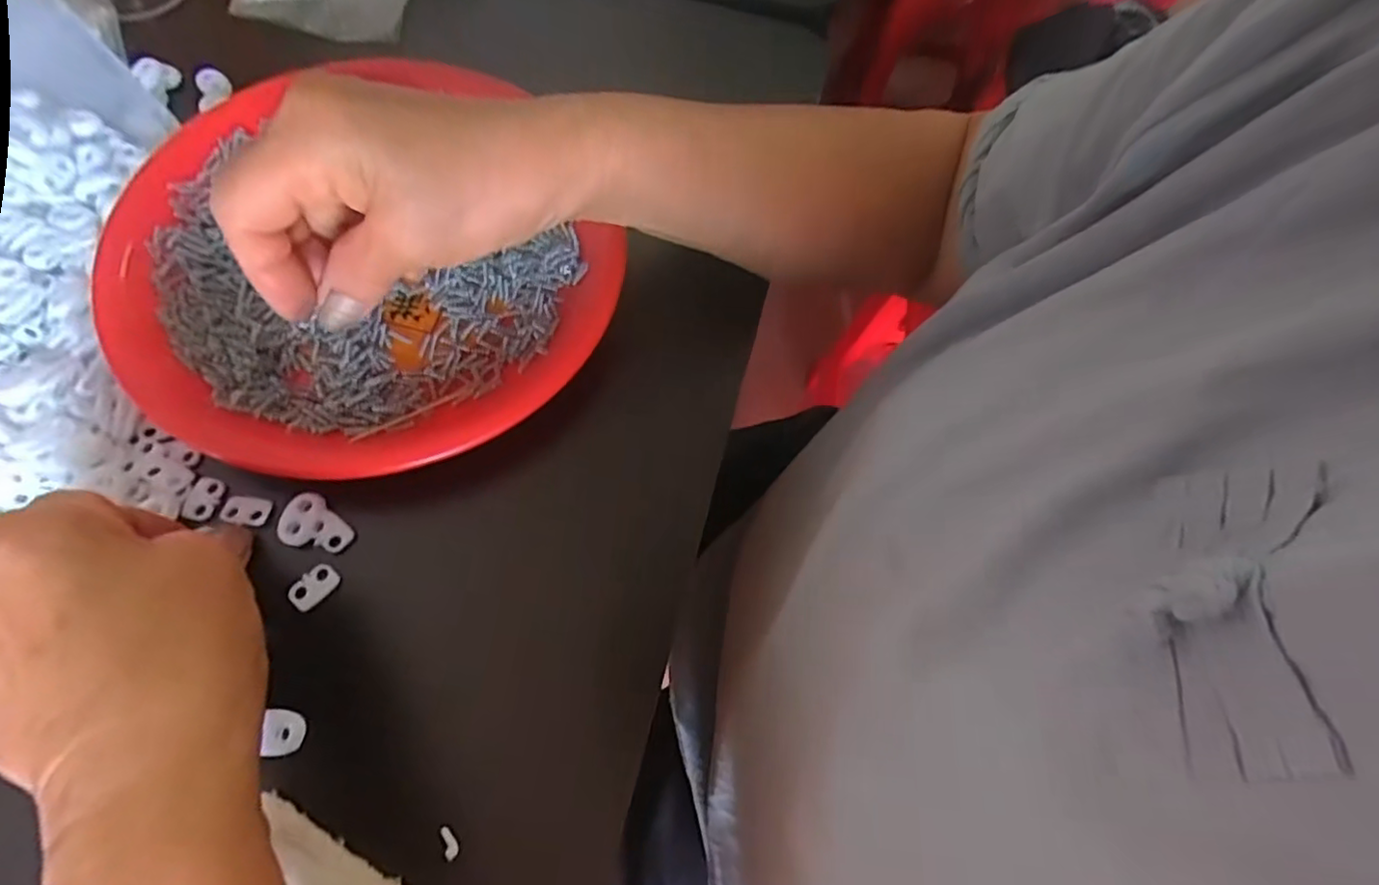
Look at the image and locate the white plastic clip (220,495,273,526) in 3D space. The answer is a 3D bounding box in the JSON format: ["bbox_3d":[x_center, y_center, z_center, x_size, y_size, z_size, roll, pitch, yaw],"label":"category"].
[{"bbox_3d":[-0.189,0.028,0.267,0.020,0.004,0.013,9,66,1],"label":"white plastic clip"}]

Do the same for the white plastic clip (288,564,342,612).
[{"bbox_3d":[-0.153,0.059,0.256,0.013,0.004,0.019,35,69,12],"label":"white plastic clip"}]

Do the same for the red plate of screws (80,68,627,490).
[{"bbox_3d":[-0.155,-0.088,0.303,0.206,0.026,0.222,1,66,-3],"label":"red plate of screws"}]

